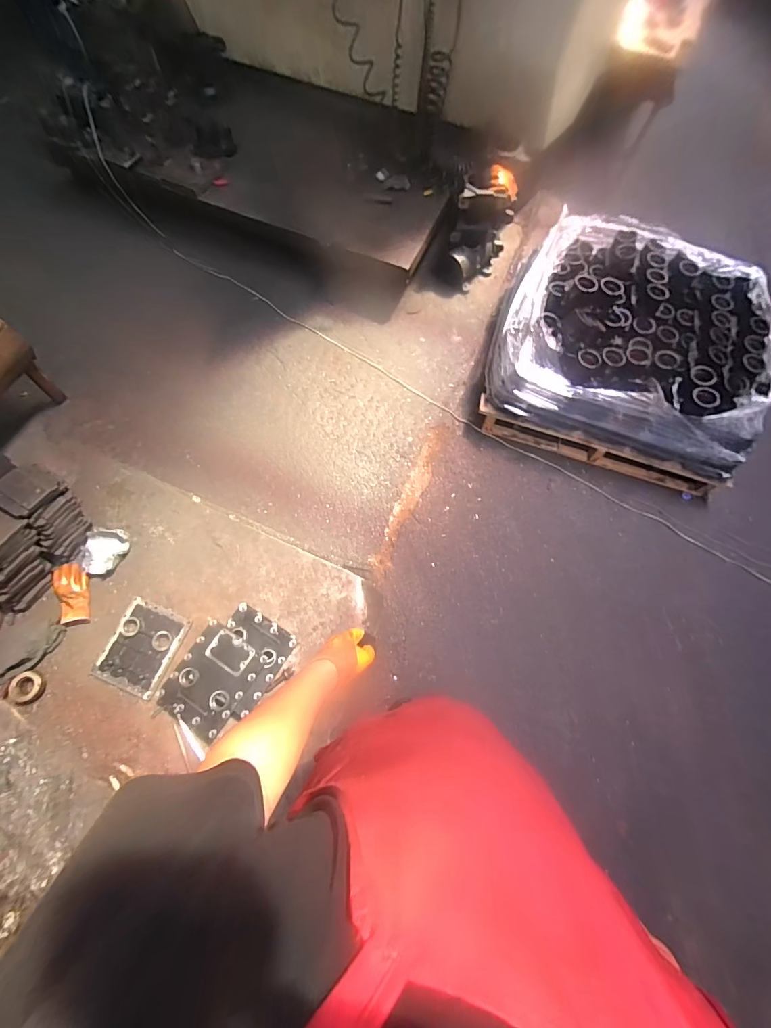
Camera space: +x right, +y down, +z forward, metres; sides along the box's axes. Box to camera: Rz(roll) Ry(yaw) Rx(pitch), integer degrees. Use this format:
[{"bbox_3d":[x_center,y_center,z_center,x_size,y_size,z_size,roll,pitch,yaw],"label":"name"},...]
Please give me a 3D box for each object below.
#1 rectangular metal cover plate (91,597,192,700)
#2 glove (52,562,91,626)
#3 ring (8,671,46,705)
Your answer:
[{"bbox_3d":[-0.766,0.421,1.237,0.218,0.028,0.254,20,72,6],"label":"rectangular metal cover plate"},{"bbox_3d":[-0.993,0.255,1.245,0.087,0.019,0.196,-6,95,-34],"label":"glove"},{"bbox_3d":[-1.069,0.517,1.169,0.079,0.018,0.092,-26,86,-50],"label":"ring"}]

